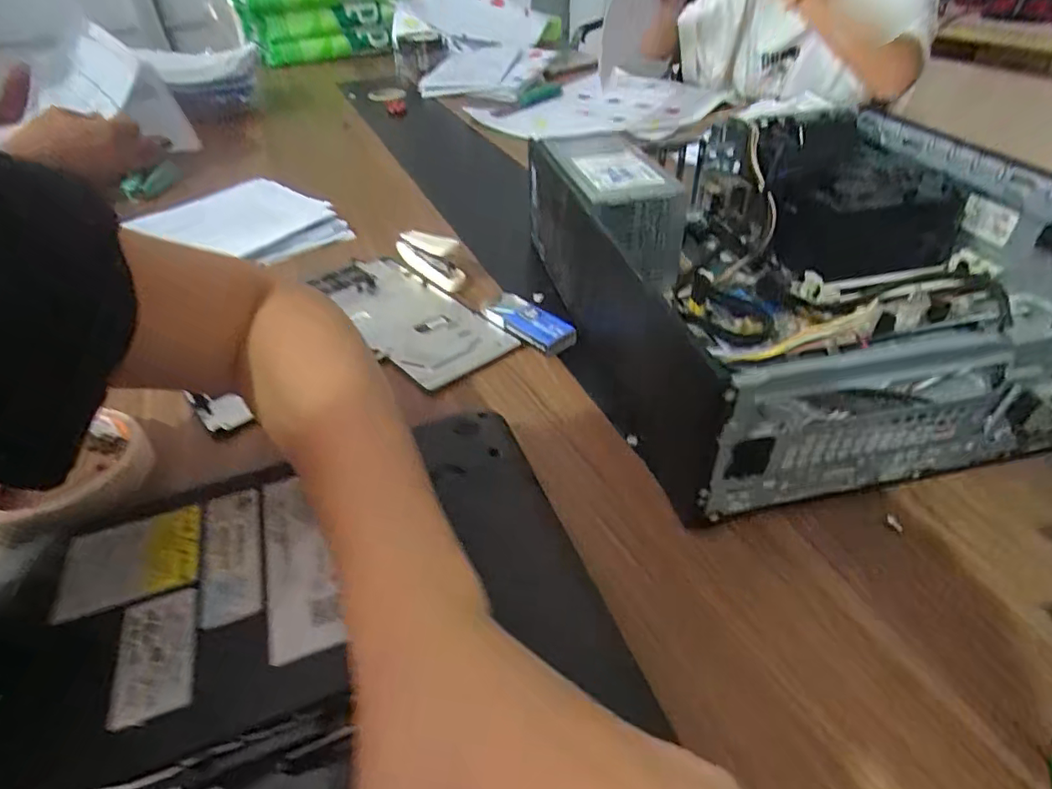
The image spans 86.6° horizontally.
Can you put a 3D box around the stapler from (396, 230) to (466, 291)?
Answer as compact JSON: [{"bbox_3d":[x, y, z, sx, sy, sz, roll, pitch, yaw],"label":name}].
[{"bbox_3d":[-0.090,-0.128,0.513,0.023,0.038,0.087,-33,49,-30],"label":"stapler"}]

